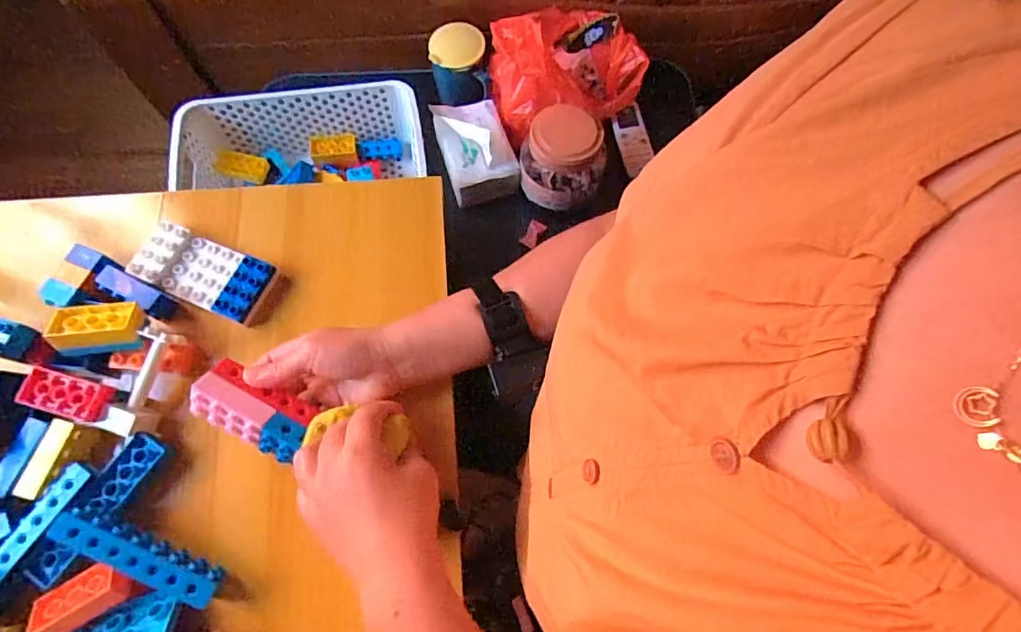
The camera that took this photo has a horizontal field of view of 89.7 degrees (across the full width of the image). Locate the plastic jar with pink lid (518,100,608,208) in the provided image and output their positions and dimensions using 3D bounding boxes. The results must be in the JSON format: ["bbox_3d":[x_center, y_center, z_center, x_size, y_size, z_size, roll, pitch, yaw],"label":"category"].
[{"bbox_3d":[0.072,-0.217,0.695,0.114,0.098,0.097,-5,70,-3],"label":"plastic jar with pink lid"}]

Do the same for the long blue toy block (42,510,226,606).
[{"bbox_3d":[-0.288,0.186,0.398,0.126,0.020,0.026,29,72,-5],"label":"long blue toy block"}]

